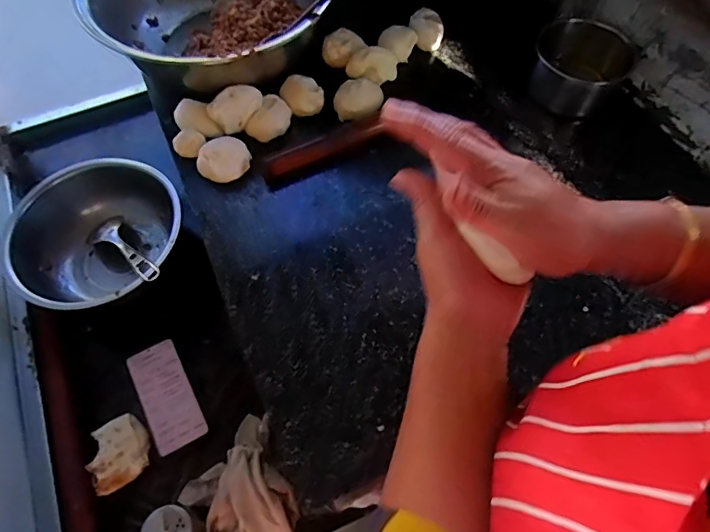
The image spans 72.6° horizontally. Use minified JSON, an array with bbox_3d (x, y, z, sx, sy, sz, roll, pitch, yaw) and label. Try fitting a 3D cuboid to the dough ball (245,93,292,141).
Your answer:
[{"bbox_3d":[-0.117,-0.208,0.684,0.046,0.033,0.074,20,65,14],"label":"dough ball"}]

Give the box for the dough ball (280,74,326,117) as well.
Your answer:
[{"bbox_3d":[-0.075,-0.244,0.703,0.059,0.034,0.062,-2,62,3],"label":"dough ball"}]

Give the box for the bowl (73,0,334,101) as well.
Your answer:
[{"bbox_3d":[-0.187,-0.390,0.722,0.309,0.152,0.312,-2,62,3],"label":"bowl"}]

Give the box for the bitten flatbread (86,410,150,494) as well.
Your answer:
[{"bbox_3d":[-0.326,0.256,0.665,0.081,0.011,0.089,-37,65,-15],"label":"bitten flatbread"}]

